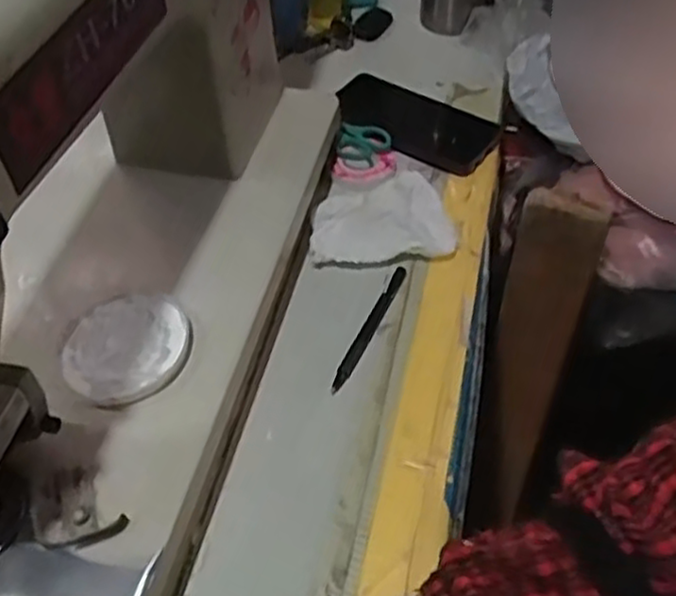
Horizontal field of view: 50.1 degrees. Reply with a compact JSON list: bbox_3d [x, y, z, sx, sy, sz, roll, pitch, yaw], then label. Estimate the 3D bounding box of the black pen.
[{"bbox_3d":[0.025,0.020,0.550,0.012,0.011,0.128,17,53,17],"label":"black pen"}]

